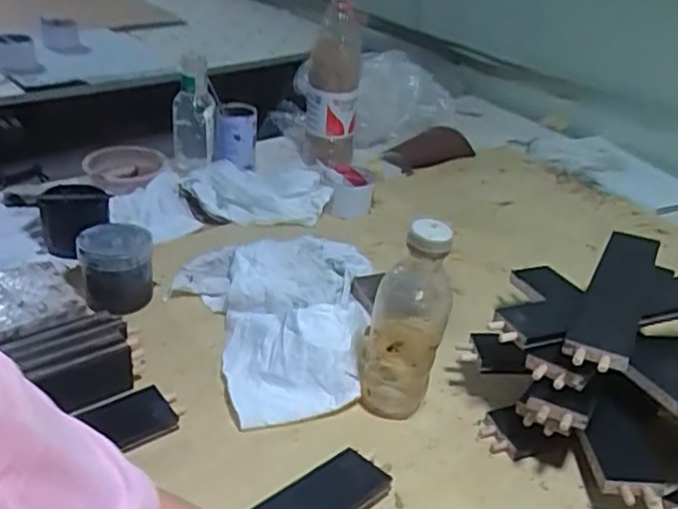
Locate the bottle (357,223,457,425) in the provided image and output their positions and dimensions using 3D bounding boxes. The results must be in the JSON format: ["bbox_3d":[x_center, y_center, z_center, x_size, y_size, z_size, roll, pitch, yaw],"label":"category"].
[{"bbox_3d":[0.065,0.058,0.647,0.072,0.199,0.061,10,32,5],"label":"bottle"}]

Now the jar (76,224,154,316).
[{"bbox_3d":[-0.257,0.018,0.782,0.079,0.079,0.081,-3,33,-16],"label":"jar"}]

